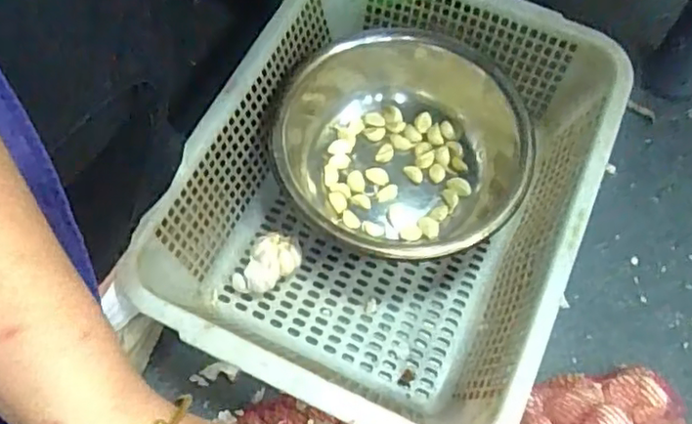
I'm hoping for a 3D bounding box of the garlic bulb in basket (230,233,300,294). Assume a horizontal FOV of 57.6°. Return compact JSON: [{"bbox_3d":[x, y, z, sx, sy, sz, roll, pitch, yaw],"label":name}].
[{"bbox_3d":[-0.084,0.059,0.683,0.056,0.040,0.074,27,67,12],"label":"garlic bulb in basket"}]

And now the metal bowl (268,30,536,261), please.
[{"bbox_3d":[0.063,-0.061,0.705,0.269,0.115,0.267,0,64,0],"label":"metal bowl"}]

